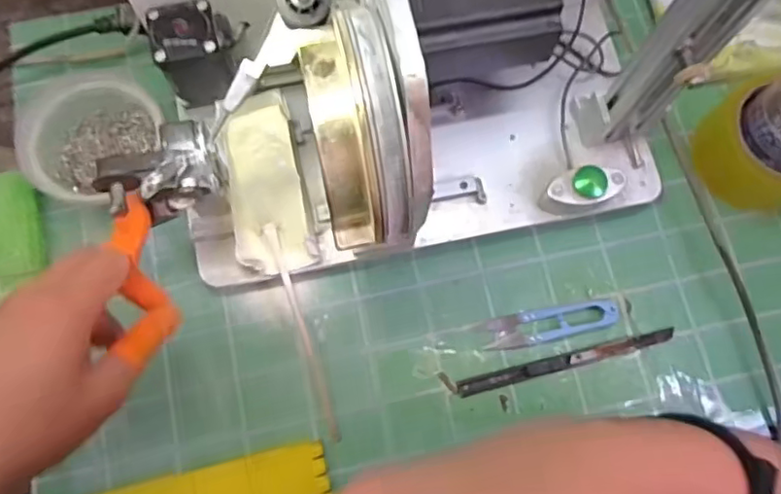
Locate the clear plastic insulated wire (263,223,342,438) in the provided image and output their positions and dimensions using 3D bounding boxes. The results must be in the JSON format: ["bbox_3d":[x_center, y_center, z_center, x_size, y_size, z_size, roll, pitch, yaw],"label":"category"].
[{"bbox_3d":[-0.062,0.059,0.422,0.007,0.012,0.156,-18,88,-6],"label":"clear plastic insulated wire"}]

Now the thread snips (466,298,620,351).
[{"bbox_3d":[0.116,0.057,0.439,0.105,0.007,0.025,-10,75,-4],"label":"thread snips"}]

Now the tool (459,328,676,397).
[{"bbox_3d":[0.129,0.082,0.434,0.164,0.004,0.012,-14,75,-5],"label":"tool"}]

